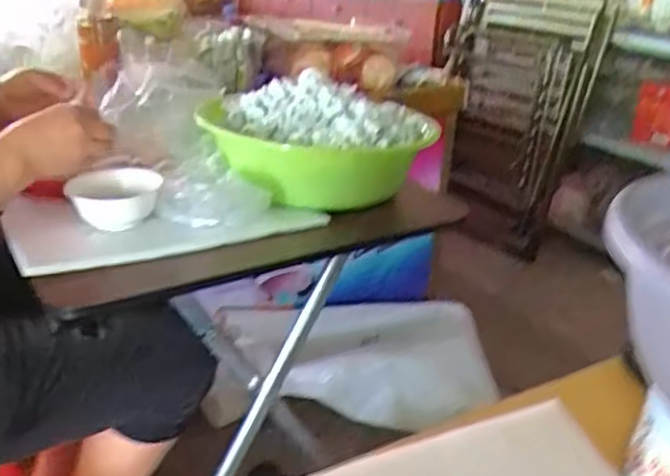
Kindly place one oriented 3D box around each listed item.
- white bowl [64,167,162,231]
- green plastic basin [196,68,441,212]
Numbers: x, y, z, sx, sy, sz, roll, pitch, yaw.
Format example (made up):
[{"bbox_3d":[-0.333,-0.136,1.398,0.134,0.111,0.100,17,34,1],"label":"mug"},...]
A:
[{"bbox_3d":[-0.275,-0.056,0.872,0.106,0.054,0.114,-3,25,-10],"label":"white bowl"},{"bbox_3d":[-0.028,-0.139,1.014,0.293,0.127,0.293,2,24,-1],"label":"green plastic basin"}]

